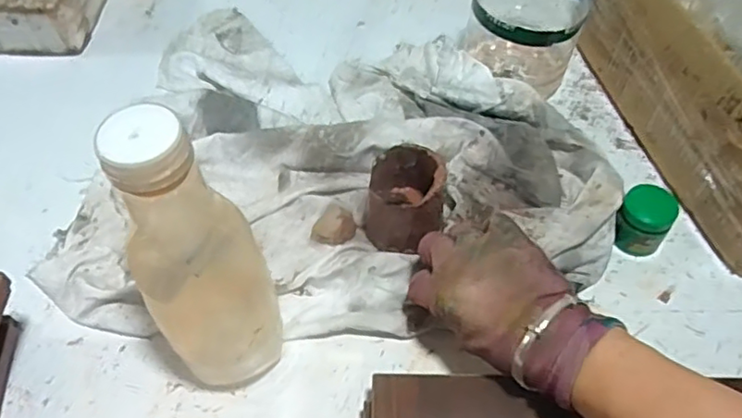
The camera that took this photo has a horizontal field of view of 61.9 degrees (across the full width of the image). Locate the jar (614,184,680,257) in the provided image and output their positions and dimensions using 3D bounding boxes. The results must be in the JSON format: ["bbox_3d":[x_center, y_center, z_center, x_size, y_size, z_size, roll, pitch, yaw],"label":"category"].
[{"bbox_3d":[0.216,0.010,0.490,0.039,0.049,0.035,26,59,19],"label":"jar"}]

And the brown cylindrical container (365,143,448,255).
[{"bbox_3d":[0.026,-0.004,0.482,0.058,0.082,0.061,0,54,1],"label":"brown cylindrical container"}]

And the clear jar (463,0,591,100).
[{"bbox_3d":[0.142,-0.168,0.593,0.092,0.100,0.092,6,54,5],"label":"clear jar"}]

